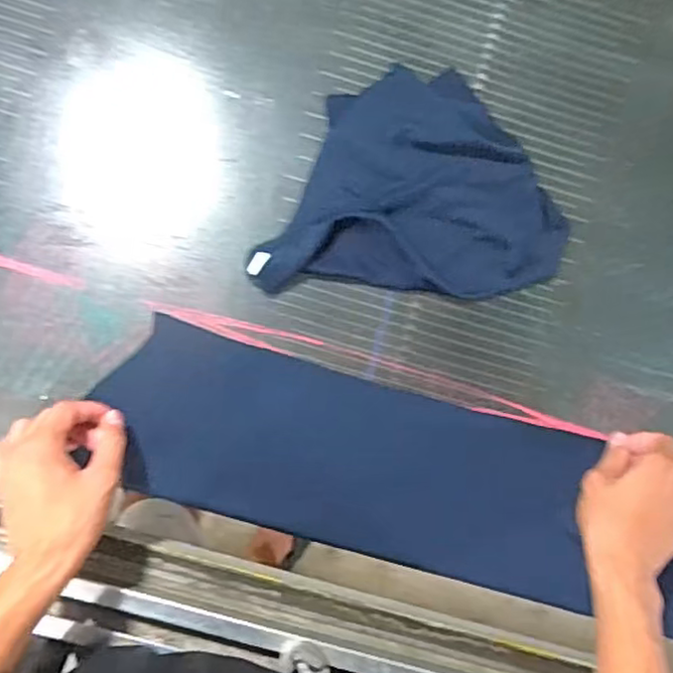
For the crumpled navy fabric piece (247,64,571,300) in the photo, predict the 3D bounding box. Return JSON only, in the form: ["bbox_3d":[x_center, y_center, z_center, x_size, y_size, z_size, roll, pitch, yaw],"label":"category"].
[{"bbox_3d":[0.069,-0.137,0.597,0.263,0.023,0.194,3,84,-3],"label":"crumpled navy fabric piece"}]

